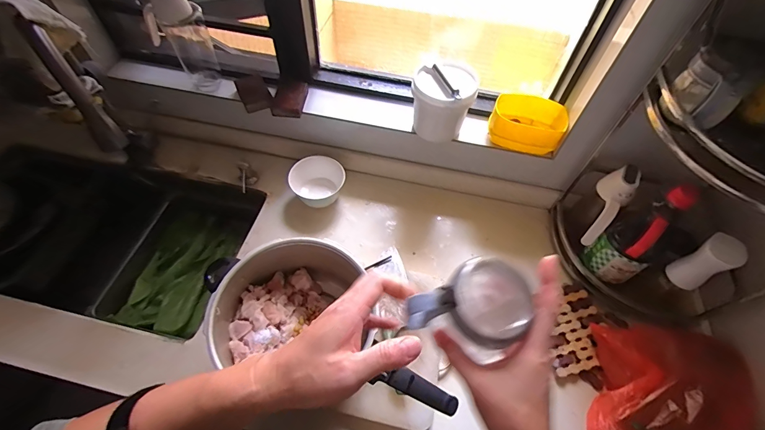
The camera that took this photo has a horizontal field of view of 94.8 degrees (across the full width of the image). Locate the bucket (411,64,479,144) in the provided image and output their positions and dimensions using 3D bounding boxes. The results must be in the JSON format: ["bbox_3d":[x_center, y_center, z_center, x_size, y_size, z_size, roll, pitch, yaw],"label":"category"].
[{"bbox_3d":[0.127,-0.233,0.740,0.115,0.128,0.110,2,56,-2],"label":"bucket"}]

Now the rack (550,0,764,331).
[{"bbox_3d":[0.507,-0.065,0.521,0.186,0.582,0.344,-24,61,-18],"label":"rack"}]

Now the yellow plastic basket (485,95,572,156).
[{"bbox_3d":[0.306,-0.194,0.749,0.149,0.069,0.097,17,57,8],"label":"yellow plastic basket"}]

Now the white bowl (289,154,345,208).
[{"bbox_3d":[-0.154,-0.067,0.825,0.116,0.086,0.114,2,56,-2],"label":"white bowl"}]

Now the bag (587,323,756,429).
[{"bbox_3d":[0.449,0.310,0.551,0.220,0.118,0.301,18,57,9],"label":"bag"}]

